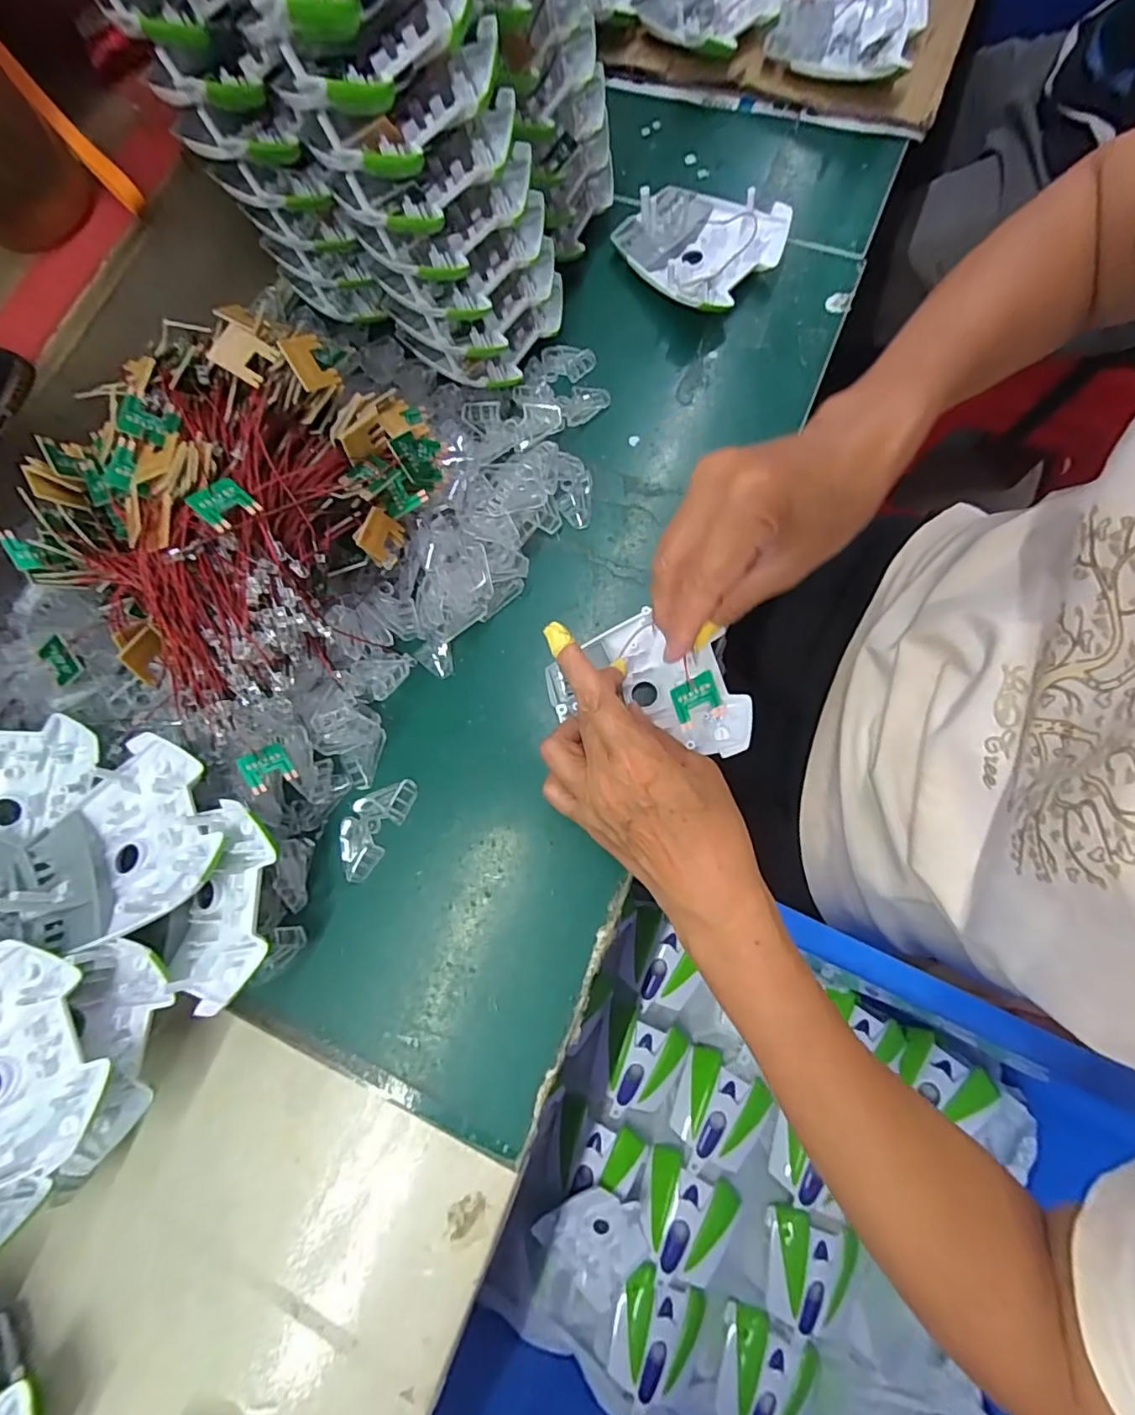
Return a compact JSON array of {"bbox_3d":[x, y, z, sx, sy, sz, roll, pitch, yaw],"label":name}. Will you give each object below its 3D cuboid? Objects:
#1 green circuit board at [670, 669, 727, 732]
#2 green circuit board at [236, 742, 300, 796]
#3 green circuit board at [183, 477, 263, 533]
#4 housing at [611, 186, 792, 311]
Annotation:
[{"bbox_3d":[0.063,-0.003,0.273,0.023,0.004,0.025,-27,58,28],"label":"green circuit board"},{"bbox_3d":[-0.171,0.033,0.317,0.025,0.007,0.026,-25,70,-36],"label":"green circuit board"},{"bbox_3d":[-0.168,-0.100,0.272,0.026,0.005,0.024,42,68,0],"label":"green circuit board"},{"bbox_3d":[0.093,-0.340,0.408,0.096,0.033,0.105,-41,78,-7],"label":"housing"}]

